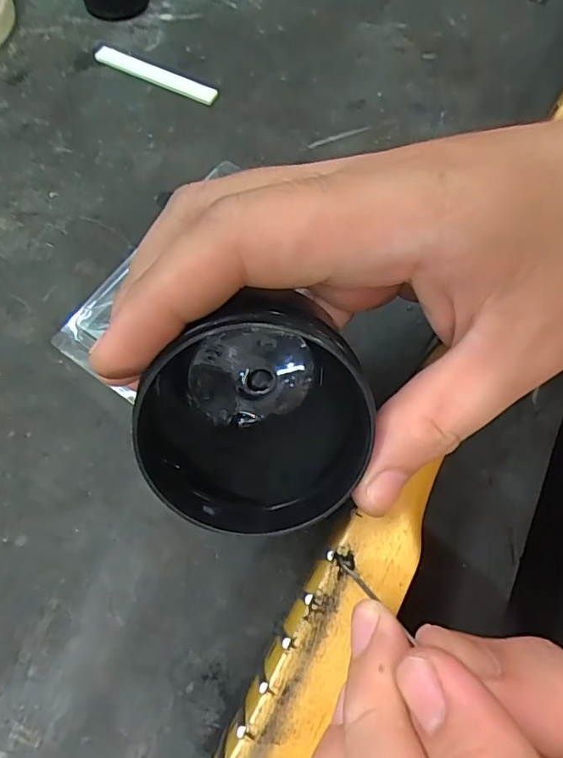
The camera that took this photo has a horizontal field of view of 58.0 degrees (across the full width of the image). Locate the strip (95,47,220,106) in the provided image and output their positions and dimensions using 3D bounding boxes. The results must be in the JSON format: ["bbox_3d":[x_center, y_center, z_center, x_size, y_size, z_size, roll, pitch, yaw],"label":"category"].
[{"bbox_3d":[-0.077,-0.186,0.310,0.083,0.006,0.009,26,69,8],"label":"strip"}]

